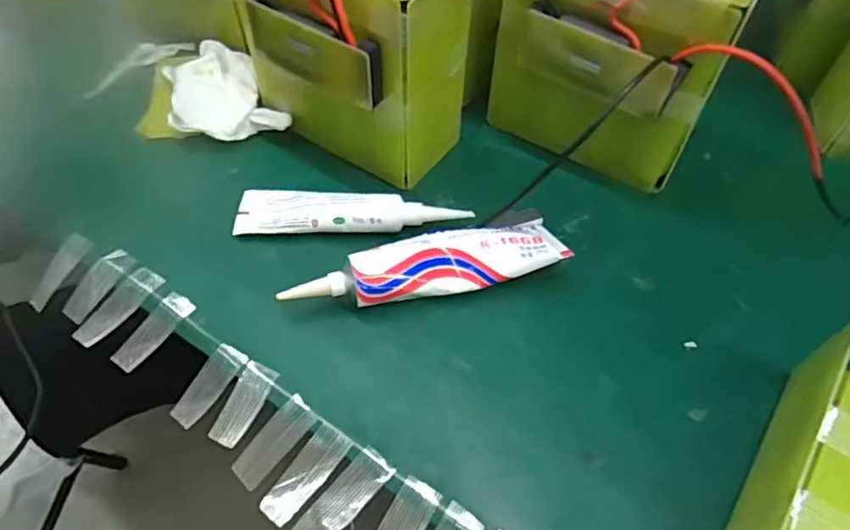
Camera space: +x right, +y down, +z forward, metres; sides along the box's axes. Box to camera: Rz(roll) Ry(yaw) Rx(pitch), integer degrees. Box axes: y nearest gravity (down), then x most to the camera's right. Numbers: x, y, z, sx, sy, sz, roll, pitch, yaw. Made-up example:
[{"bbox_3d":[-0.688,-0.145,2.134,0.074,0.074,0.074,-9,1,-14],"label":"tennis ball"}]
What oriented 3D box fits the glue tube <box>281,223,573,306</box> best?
[{"bbox_3d":[0.002,0.002,0.366,0.168,0.028,0.040,-12,56,-9],"label":"glue tube"}]

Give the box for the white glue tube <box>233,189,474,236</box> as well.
[{"bbox_3d":[-0.050,-0.035,0.395,0.152,0.023,0.031,3,55,1],"label":"white glue tube"}]

